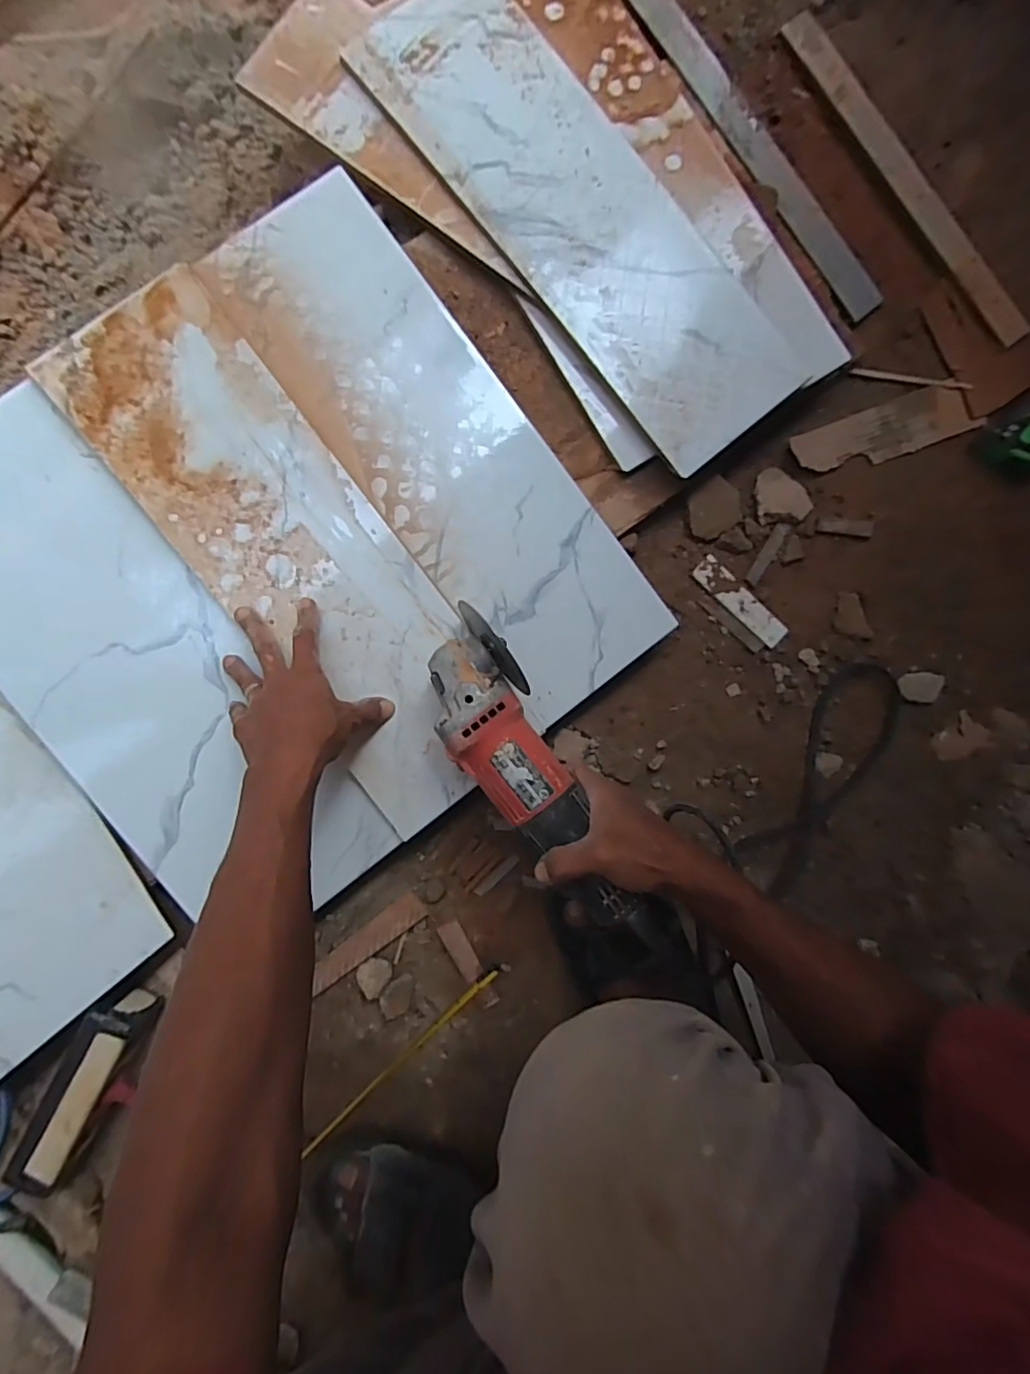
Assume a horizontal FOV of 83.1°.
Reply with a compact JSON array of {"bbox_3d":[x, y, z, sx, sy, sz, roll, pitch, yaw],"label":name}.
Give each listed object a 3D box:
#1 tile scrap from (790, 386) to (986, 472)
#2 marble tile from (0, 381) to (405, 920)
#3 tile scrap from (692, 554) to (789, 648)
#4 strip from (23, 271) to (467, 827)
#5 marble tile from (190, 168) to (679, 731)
[{"bbox_3d":[0.380,-0.261,0.596,0.195,0.005,0.057,-21,91,-3],"label":"tile scrap"},{"bbox_3d":[-0.321,-0.006,0.494,0.185,0.010,0.488,-38,93,-1],"label":"marble tile"},{"bbox_3d":[0.224,-0.084,0.575,0.107,0.008,0.026,44,87,-2],"label":"tile scrap"},{"bbox_3d":[-0.186,-0.109,0.498,0.154,0.010,0.486,-36,93,-7],"label":"strip"},{"bbox_3d":[-0.061,-0.206,0.514,0.155,0.007,0.489,-38,93,-4],"label":"marble tile"}]

